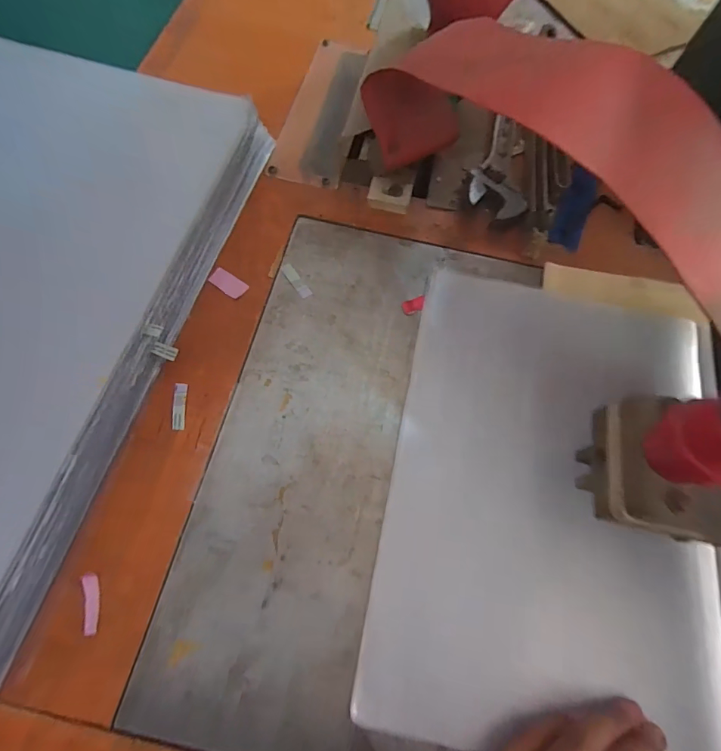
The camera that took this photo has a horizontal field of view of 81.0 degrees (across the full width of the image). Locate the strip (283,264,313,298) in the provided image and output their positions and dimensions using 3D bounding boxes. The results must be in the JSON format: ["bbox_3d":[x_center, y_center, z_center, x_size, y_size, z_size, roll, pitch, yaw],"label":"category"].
[{"bbox_3d":[-0.056,-0.084,0.371,0.010,0.004,0.038,-32,72,-15],"label":"strip"}]

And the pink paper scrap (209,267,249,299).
[{"bbox_3d":[-0.115,-0.079,0.365,0.034,0.004,0.019,34,59,10],"label":"pink paper scrap"}]

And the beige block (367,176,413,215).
[{"bbox_3d":[0.028,-0.173,0.404,0.039,0.012,0.035,12,67,2],"label":"beige block"}]

